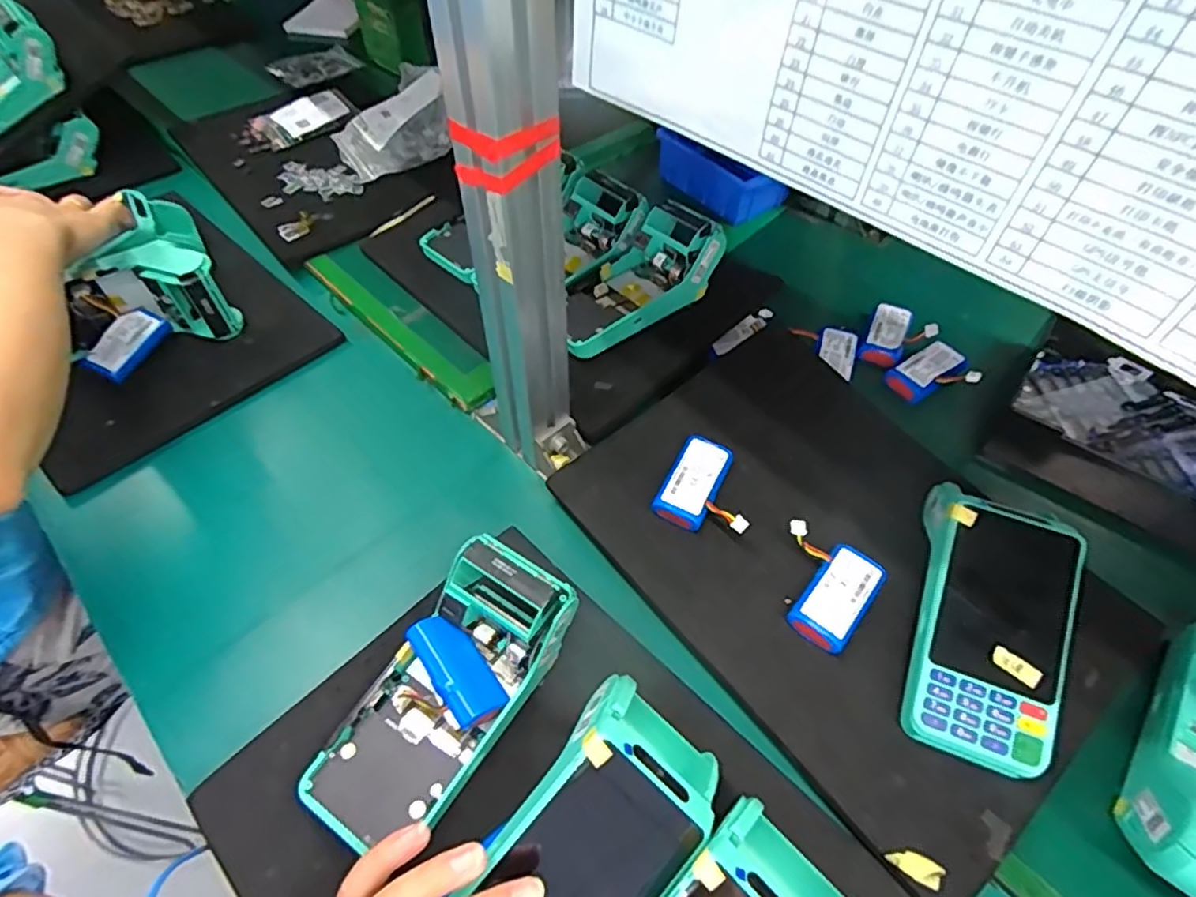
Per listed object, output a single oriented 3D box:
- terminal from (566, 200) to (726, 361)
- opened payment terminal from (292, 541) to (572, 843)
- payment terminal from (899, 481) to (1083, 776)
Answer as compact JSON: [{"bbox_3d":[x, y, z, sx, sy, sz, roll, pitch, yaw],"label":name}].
[{"bbox_3d":[0.031,-0.157,0.561,0.179,0.050,0.080,-33,60,-22],"label":"terminal"},{"bbox_3d":[-0.090,0.137,0.361,0.078,0.058,0.167,27,59,21],"label":"opened payment terminal"},{"bbox_3d":[0.240,0.101,0.386,0.082,0.060,0.170,18,55,13],"label":"payment terminal"}]

